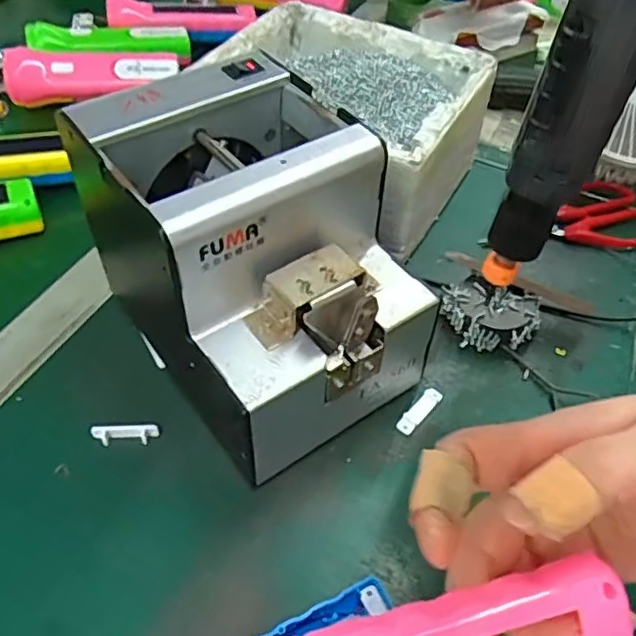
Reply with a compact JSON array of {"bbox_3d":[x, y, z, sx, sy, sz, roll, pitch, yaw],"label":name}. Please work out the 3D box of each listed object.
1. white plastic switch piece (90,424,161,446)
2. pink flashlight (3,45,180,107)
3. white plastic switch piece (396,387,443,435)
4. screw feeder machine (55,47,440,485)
[{"bbox_3d":[-0.110,0.067,0.356,0.038,0.009,0.009,-2,50,-4],"label":"white plastic switch piece"},{"bbox_3d":[-0.209,-0.227,0.580,0.151,0.036,0.035,-5,50,-6],"label":"pink flashlight"},{"bbox_3d":[0.062,0.056,0.378,0.010,0.004,0.036,35,57,24],"label":"white plastic switch piece"},{"bbox_3d":[-0.032,-0.030,0.350,0.121,0.147,0.166,-30,57,-25],"label":"screw feeder machine"}]

